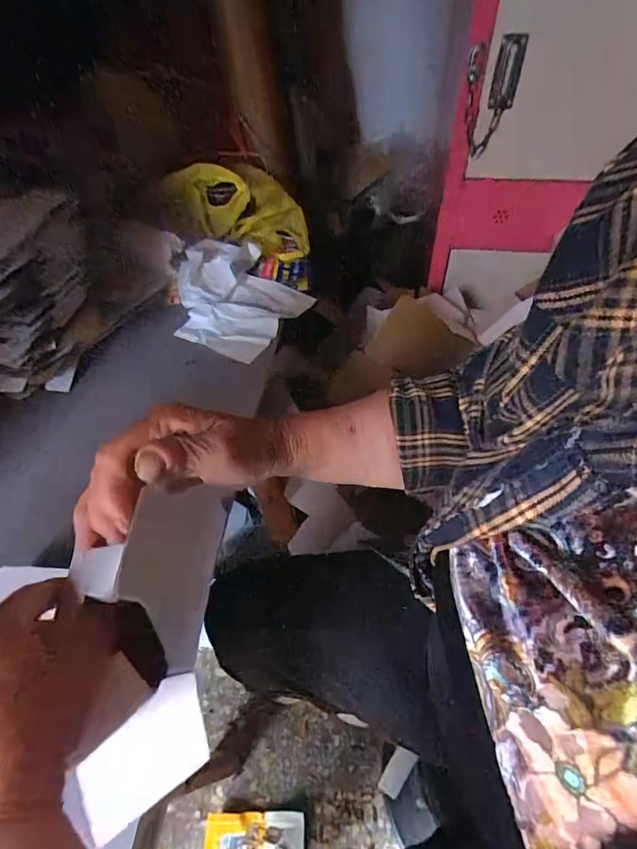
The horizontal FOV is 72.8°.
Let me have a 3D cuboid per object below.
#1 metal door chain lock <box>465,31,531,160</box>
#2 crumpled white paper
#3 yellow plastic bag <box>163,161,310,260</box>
[{"bbox_3d":[0.280,-0.522,0.693,0.100,0.147,0.022,-23,46,-15],"label":"metal door chain lock"},{"bbox_3d":[-0.128,-0.190,0.621,0.213,0.050,0.198,21,51,21],"label":"crumpled white paper"},{"bbox_3d":[-0.120,-0.351,0.692,0.186,0.132,0.121,-5,46,-2],"label":"yellow plastic bag"}]

